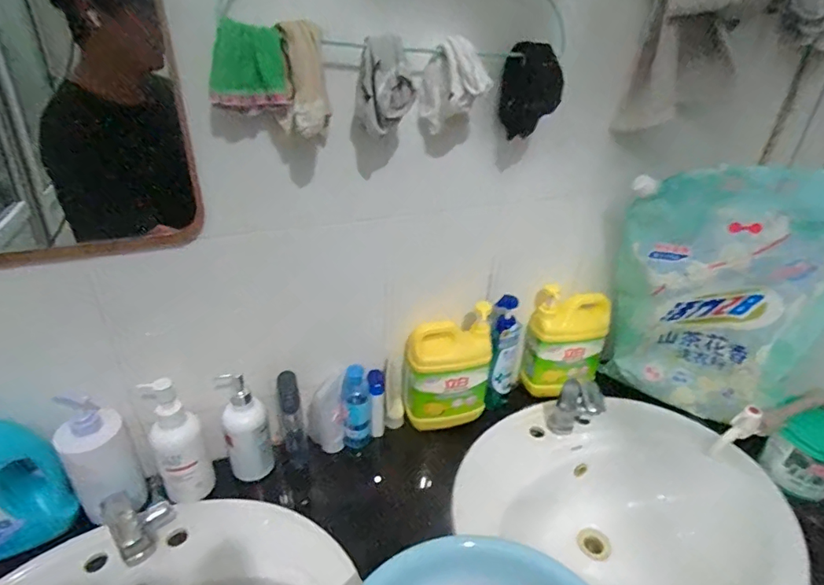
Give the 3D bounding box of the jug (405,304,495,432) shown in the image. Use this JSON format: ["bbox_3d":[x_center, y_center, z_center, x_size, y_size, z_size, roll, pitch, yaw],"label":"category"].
[{"bbox_3d":[0.061,0.134,0.872,0.149,0.221,0.086,-6,31,-13],"label":"jug"}]

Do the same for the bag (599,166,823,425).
[{"bbox_3d":[0.537,0.017,0.848,0.349,0.449,0.080,13,32,18],"label":"bag"}]

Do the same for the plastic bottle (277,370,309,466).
[{"bbox_3d":[-0.198,0.212,0.794,0.040,0.180,0.050,-8,32,-16],"label":"plastic bottle"}]

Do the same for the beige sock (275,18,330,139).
[{"bbox_3d":[-0.125,-0.241,0.545,0.056,0.111,0.042,-2,31,-8],"label":"beige sock"}]

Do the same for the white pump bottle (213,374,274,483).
[{"bbox_3d":[-0.267,0.215,0.774,0.065,0.177,0.064,-11,33,-22],"label":"white pump bottle"}]

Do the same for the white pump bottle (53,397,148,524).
[{"bbox_3d":[-0.455,0.234,0.693,0.079,0.177,0.096,-24,39,-37],"label":"white pump bottle"}]

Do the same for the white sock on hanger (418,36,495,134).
[{"bbox_3d":[0.054,-0.262,0.615,0.086,0.102,0.046,3,30,1],"label":"white sock on hanger"}]

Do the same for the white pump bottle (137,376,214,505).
[{"bbox_3d":[-0.349,0.223,0.716,0.069,0.199,0.071,-18,36,-30],"label":"white pump bottle"}]

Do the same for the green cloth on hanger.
[{"bbox_3d":[-0.179,-0.243,0.521,0.033,0.083,0.078,26,38,35],"label":"green cloth on hanger"}]

